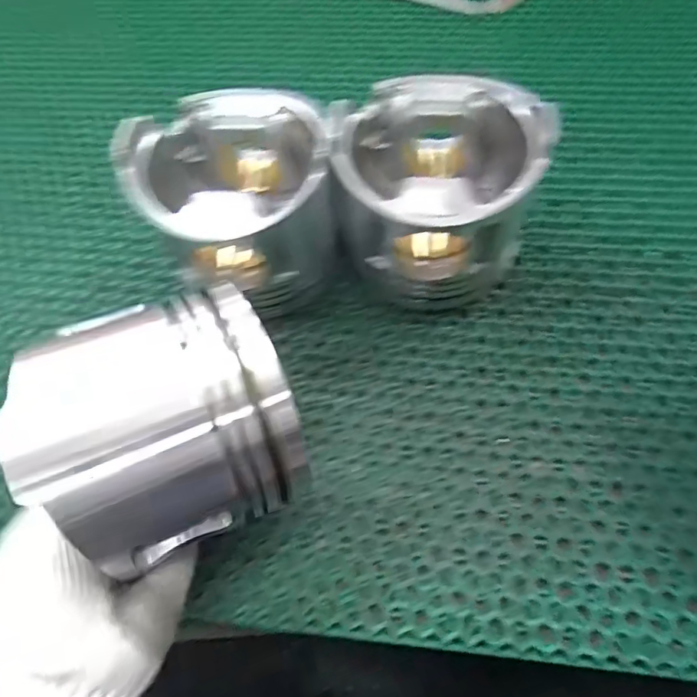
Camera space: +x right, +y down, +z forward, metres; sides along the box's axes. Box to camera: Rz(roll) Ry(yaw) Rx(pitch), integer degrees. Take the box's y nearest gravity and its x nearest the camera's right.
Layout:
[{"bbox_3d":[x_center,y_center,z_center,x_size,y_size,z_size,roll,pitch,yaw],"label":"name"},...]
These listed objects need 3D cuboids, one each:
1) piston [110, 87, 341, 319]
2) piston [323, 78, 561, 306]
[{"bbox_3d":[-0.068,-0.086,0.313,0.100,0.100,0.105,-2,63,4],"label":"piston"},{"bbox_3d":[0.047,-0.088,0.308,0.105,0.097,0.098,-2,63,4],"label":"piston"}]

